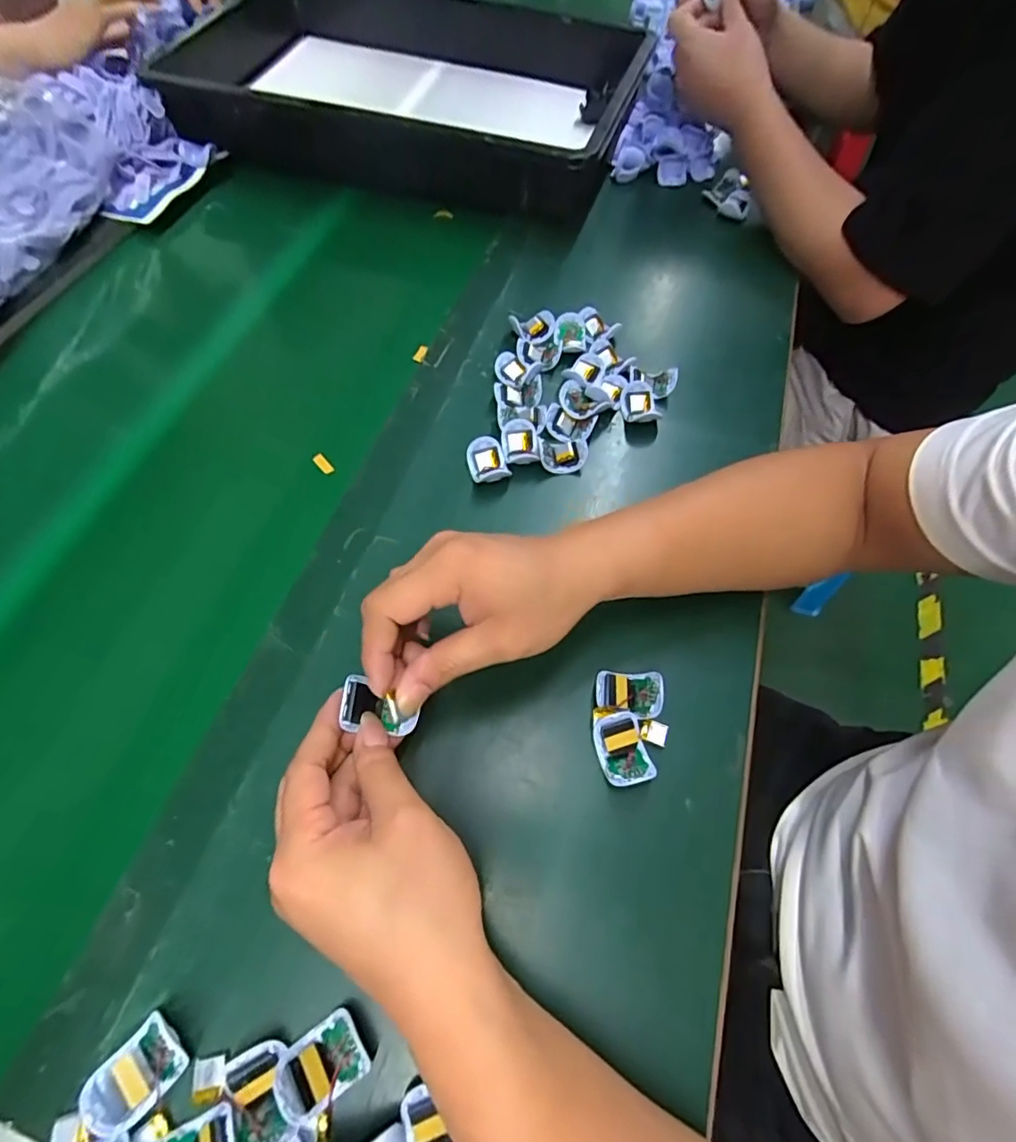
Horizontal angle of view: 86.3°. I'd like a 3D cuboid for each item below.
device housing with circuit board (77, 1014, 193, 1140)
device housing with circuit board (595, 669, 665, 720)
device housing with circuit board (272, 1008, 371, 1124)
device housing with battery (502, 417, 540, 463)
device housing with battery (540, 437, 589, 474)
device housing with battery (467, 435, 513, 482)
[{"bbox_3d":[-0.178,0.240,0.259,0.031,0.012,0.042,38,66,18],"label":"device housing with circuit board"},{"bbox_3d":[0.079,0.078,0.356,0.041,0.017,0.029,12,61,5],"label":"device housing with circuit board"},{"bbox_3d":[-0.089,0.240,0.262,0.040,0.015,0.028,-35,67,-19],"label":"device housing with circuit board"},{"bbox_3d":[0.010,-0.109,0.458,0.028,0.013,0.043,-2,61,-3],"label":"device housing with battery"},{"bbox_3d":[0.047,-0.102,0.459,0.039,0.018,0.037,4,61,1],"label":"device housing with battery"},{"bbox_3d":[-0.017,-0.090,0.448,0.029,0.017,0.042,-16,63,-10],"label":"device housing with battery"}]

